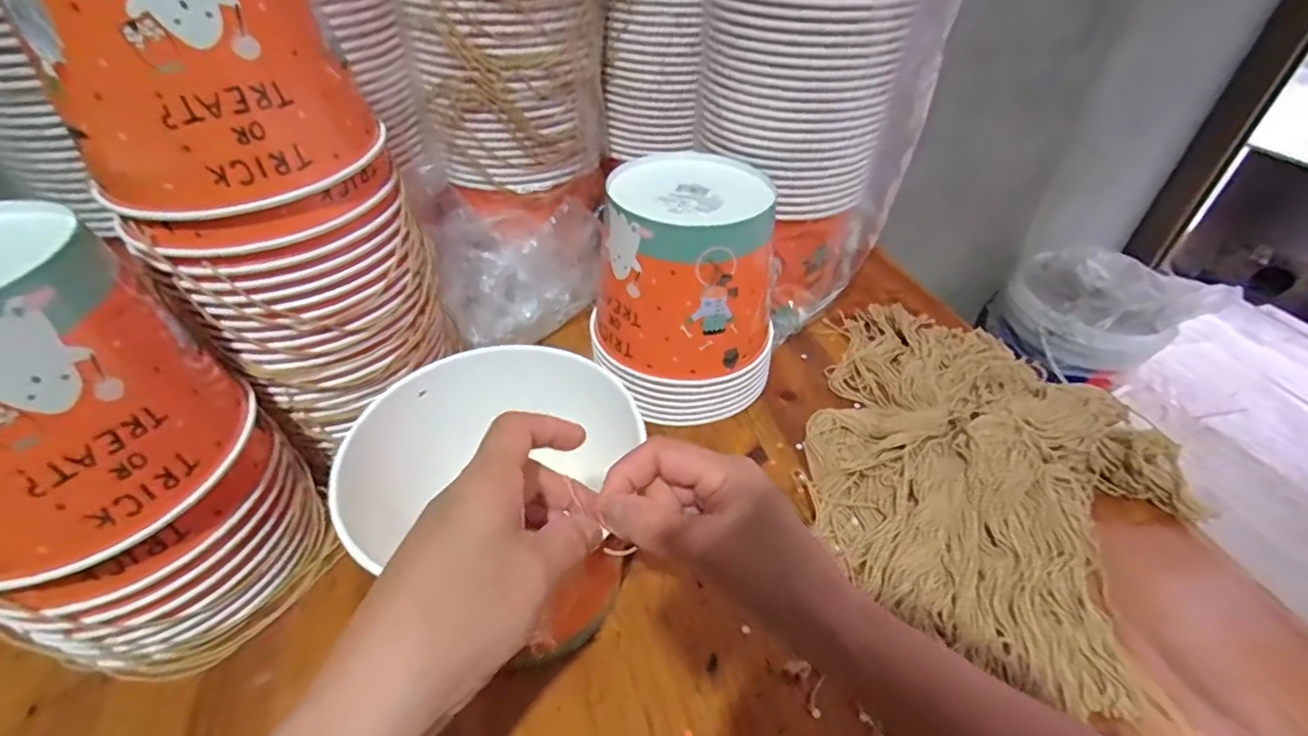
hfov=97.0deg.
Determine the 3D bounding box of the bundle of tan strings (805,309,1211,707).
[{"bbox_3d":[0.270,0.065,0.461,0.268,0.049,0.363,15,44,15],"label":"bundle of tan strings"}]

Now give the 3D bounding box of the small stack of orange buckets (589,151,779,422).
[{"bbox_3d":[0.029,-0.063,0.493,0.155,0.181,0.131,7,42,6],"label":"small stack of orange buckets"}]

